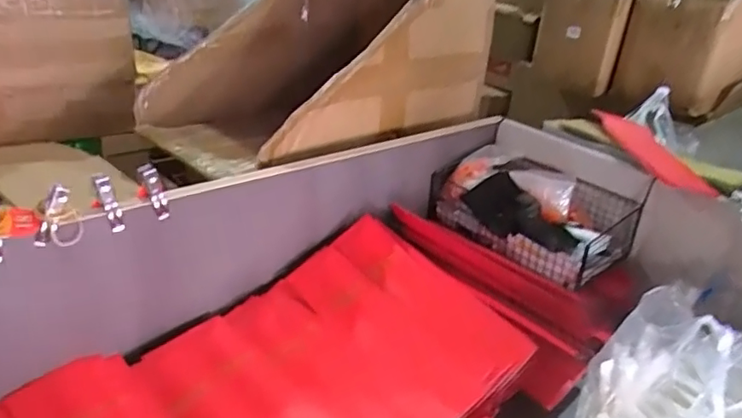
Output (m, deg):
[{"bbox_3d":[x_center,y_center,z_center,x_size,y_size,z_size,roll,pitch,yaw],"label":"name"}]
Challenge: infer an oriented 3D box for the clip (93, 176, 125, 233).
[{"bbox_3d":[-0.260,-0.006,0.579,0.016,0.055,0.022,-11,33,-30],"label":"clip"}]

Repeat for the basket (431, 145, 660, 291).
[{"bbox_3d":[0.236,-0.005,0.868,0.272,0.089,0.150,29,35,36],"label":"basket"}]

